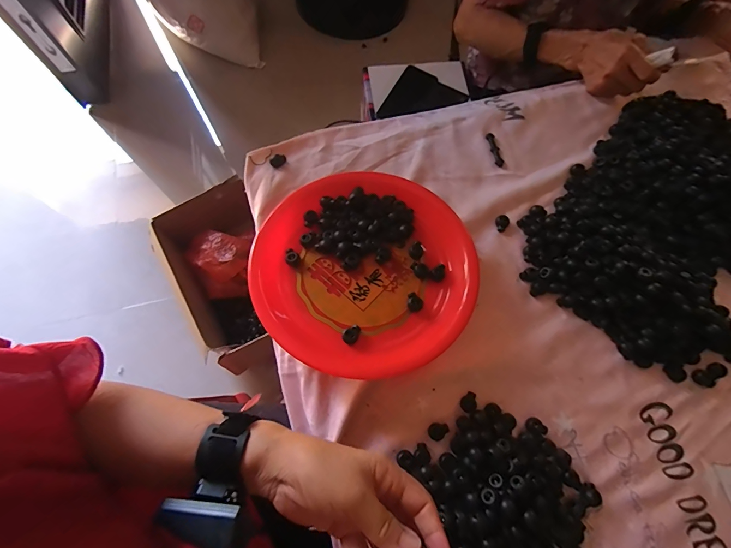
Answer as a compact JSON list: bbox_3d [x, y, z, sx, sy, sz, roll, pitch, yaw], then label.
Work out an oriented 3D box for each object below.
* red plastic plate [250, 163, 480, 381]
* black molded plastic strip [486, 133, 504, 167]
[{"bbox_3d":[0.003,-0.018,0.441,0.252,0.049,0.276,0,71,-1],"label":"red plastic plate"},{"bbox_3d":[0.191,-0.184,0.523,0.014,0.004,0.057,-12,72,-5],"label":"black molded plastic strip"}]

